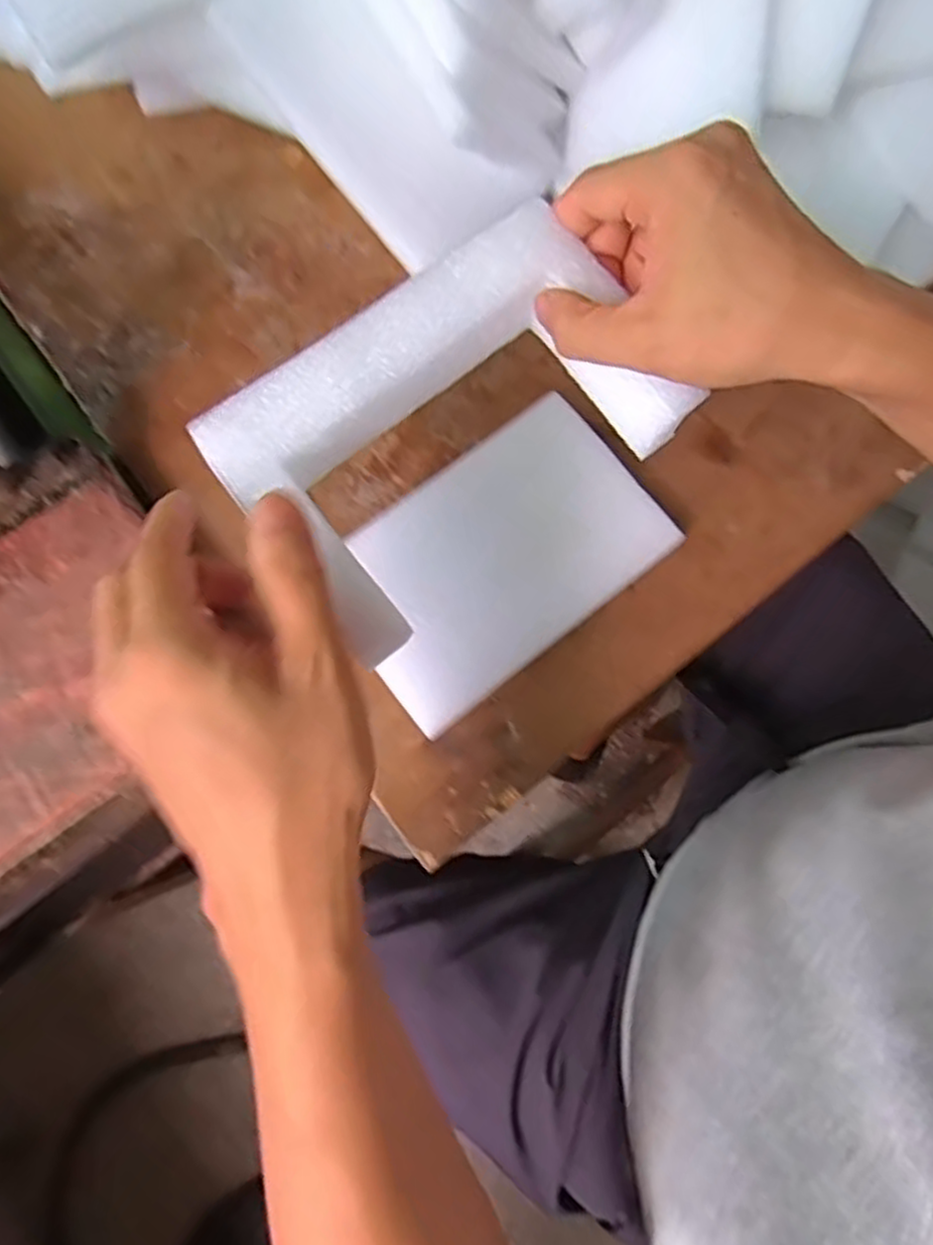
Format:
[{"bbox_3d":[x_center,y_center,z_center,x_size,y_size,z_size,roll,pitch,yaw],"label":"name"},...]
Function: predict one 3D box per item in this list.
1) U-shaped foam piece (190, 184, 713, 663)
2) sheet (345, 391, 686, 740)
[{"bbox_3d":[-0.004,-0.079,0.307,0.170,0.041,0.109,-39,82,-8],"label":"U-shaped foam piece"},{"bbox_3d":[0.017,-0.035,0.404,0.169,0.022,0.107,-37,82,-8],"label":"sheet"}]

